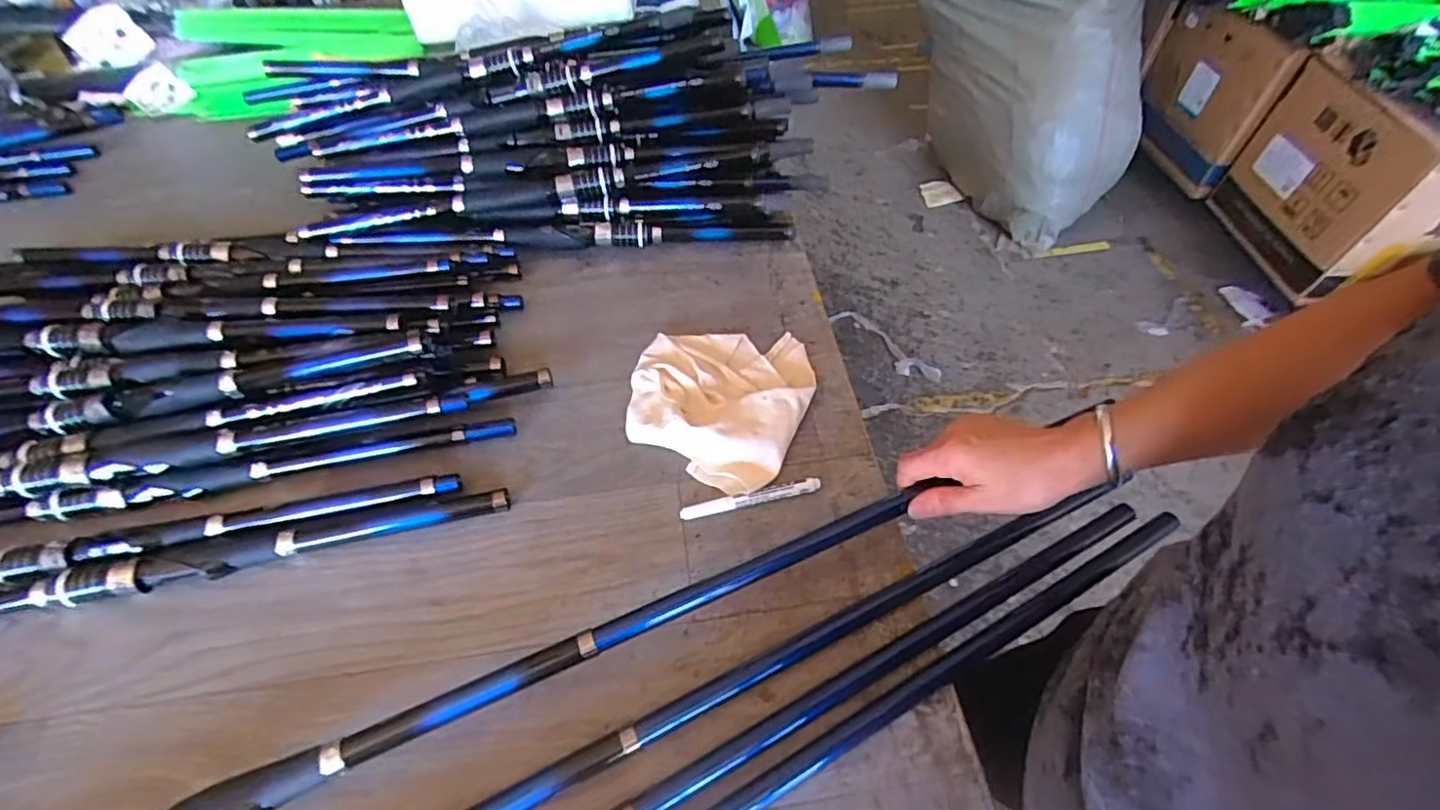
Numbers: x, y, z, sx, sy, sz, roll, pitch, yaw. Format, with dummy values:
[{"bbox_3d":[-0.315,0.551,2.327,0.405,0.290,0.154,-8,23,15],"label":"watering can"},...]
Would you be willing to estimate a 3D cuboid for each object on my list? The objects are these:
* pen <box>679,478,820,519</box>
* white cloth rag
[{"bbox_3d":[0.027,0.079,0.542,0.121,0.013,0.013,-10,54,-7],"label":"pen"},{"bbox_3d":[-0.001,-0.016,0.594,0.165,0.033,0.176,21,56,15],"label":"white cloth rag"}]

